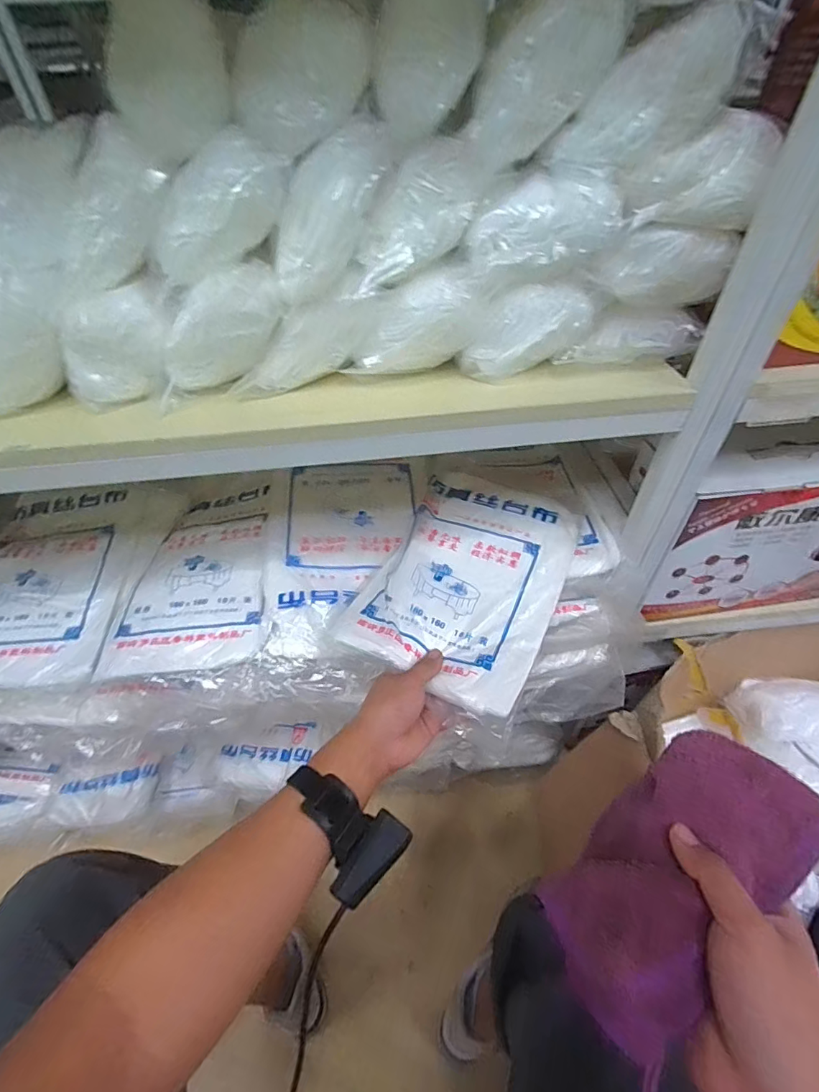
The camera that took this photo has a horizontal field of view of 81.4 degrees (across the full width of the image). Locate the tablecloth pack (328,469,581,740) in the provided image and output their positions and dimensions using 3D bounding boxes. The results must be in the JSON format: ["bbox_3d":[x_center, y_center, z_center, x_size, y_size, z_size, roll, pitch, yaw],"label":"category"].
[{"bbox_3d":[0.073,0.033,0.592,0.216,0.039,0.314,20,50,20],"label":"tablecloth pack"}]

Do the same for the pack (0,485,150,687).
[{"bbox_3d":[-0.504,0.041,0.660,0.231,0.056,0.309,-4,46,-1],"label":"pack"}]

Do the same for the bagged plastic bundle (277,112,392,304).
[{"bbox_3d":[-0.071,-0.269,0.387,0.056,0.147,0.057,42,17,34],"label":"bagged plastic bundle"}]

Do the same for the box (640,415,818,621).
[{"bbox_3d":[0.482,-0.033,0.666,0.332,0.243,0.124,-7,46,-4],"label":"box"}]

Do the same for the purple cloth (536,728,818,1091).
[{"bbox_3d":[0.173,0.214,0.315,0.193,0.062,0.095,-40,55,-15],"label":"purple cloth"}]

